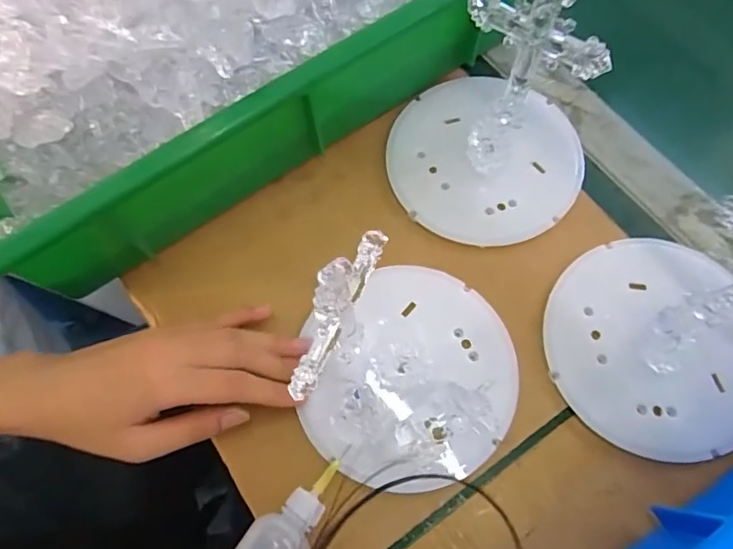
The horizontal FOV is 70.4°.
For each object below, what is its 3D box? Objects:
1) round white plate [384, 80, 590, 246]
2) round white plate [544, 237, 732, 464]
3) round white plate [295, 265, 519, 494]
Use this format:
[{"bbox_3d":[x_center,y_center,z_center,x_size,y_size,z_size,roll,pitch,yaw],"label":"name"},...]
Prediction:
[{"bbox_3d":[0.079,-0.080,0.353,0.127,0.016,0.119,30,73,12],"label":"round white plate"},{"bbox_3d":[0.172,0.042,0.307,0.123,0.013,0.125,-1,70,2],"label":"round white plate"},{"bbox_3d":[0.026,0.056,0.305,0.119,0.017,0.128,1,69,-3],"label":"round white plate"}]

